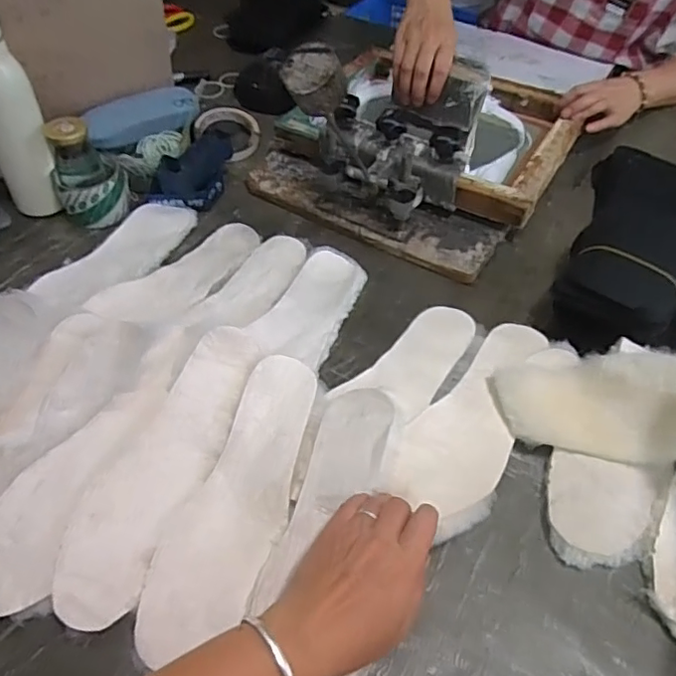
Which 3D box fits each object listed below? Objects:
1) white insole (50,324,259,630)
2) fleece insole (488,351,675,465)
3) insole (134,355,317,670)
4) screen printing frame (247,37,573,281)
[{"bbox_3d":[-0.148,0.101,0.480,0.074,0.021,0.262,23,58,5],"label":"white insole"},{"bbox_3d":[0.227,0.055,0.489,0.162,0.067,0.080,4,52,4],"label":"fleece insole"},{"bbox_3d":[-0.079,0.131,0.471,0.084,0.014,0.254,18,58,13],"label":"insole"},{"bbox_3d":[0.112,-0.295,0.740,0.354,0.126,0.348,27,56,20],"label":"screen printing frame"}]

